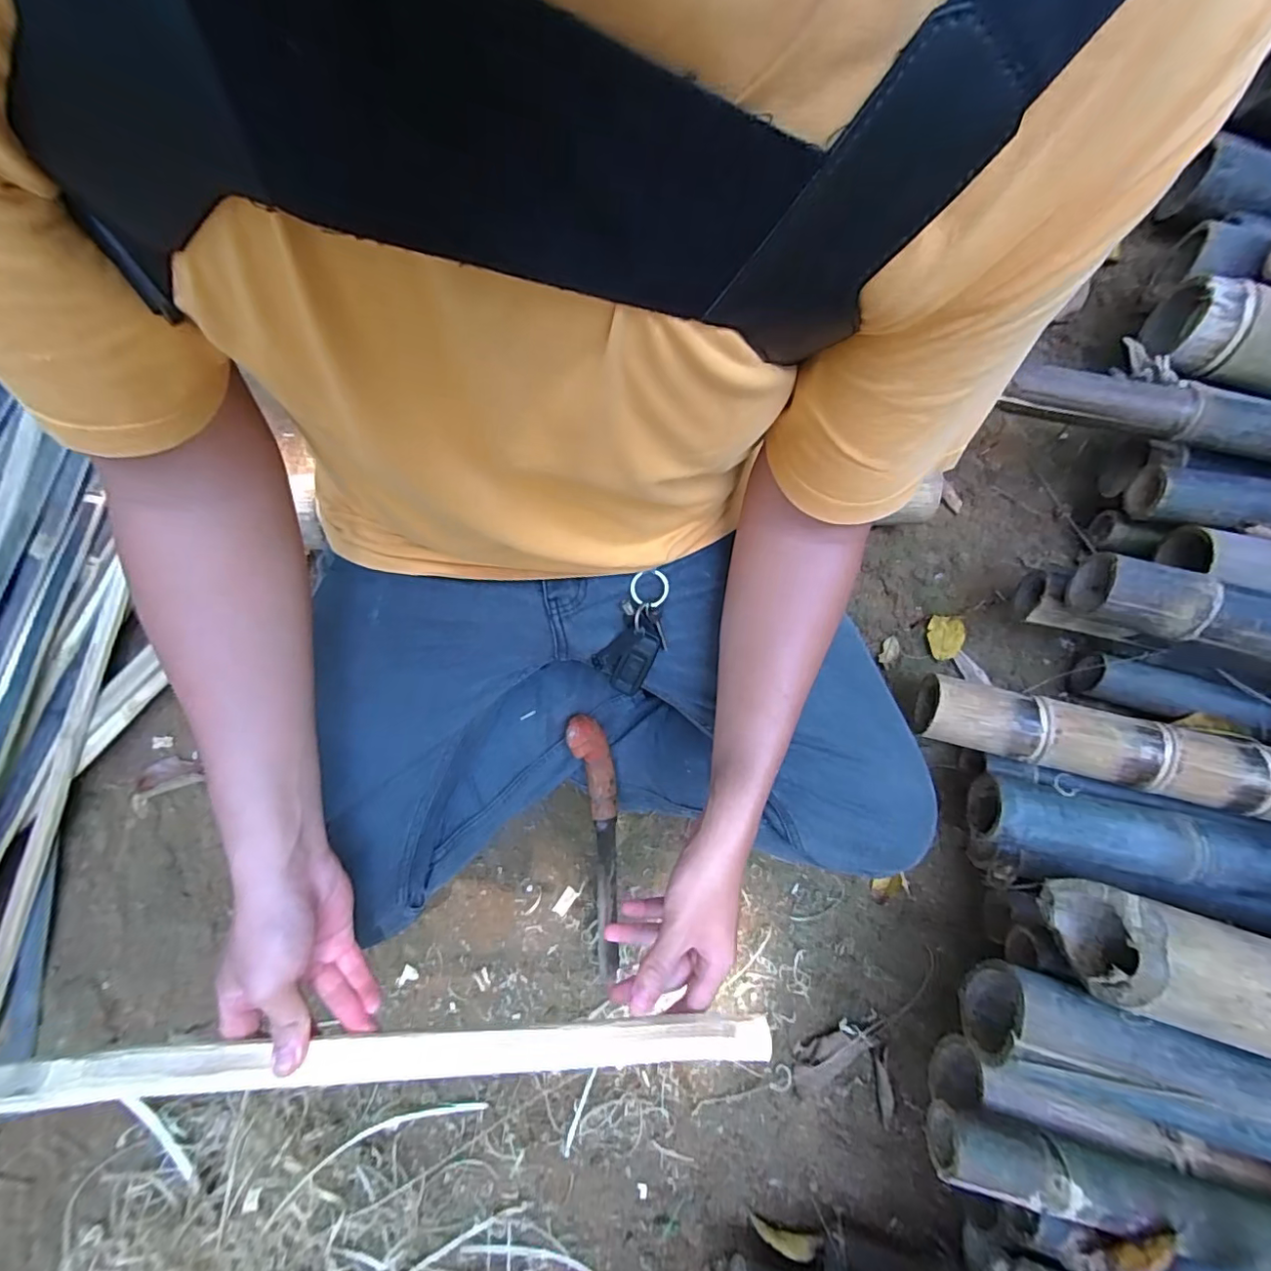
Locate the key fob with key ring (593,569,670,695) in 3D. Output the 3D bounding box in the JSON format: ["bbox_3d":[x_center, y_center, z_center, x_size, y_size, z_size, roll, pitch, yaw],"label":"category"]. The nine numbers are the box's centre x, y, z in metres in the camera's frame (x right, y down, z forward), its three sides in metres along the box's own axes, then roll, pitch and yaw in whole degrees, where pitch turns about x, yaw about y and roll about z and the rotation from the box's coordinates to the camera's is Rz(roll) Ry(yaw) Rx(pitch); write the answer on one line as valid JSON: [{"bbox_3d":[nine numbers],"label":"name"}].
[{"bbox_3d":[-0.001,0.000,0.480,0.051,0.025,0.115,22,113,5],"label":"key fob with key ring"}]

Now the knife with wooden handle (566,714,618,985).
[{"bbox_3d":[-0.039,0.243,0.607,0.042,0.034,0.335,-3,108,0],"label":"knife with wooden handle"}]

